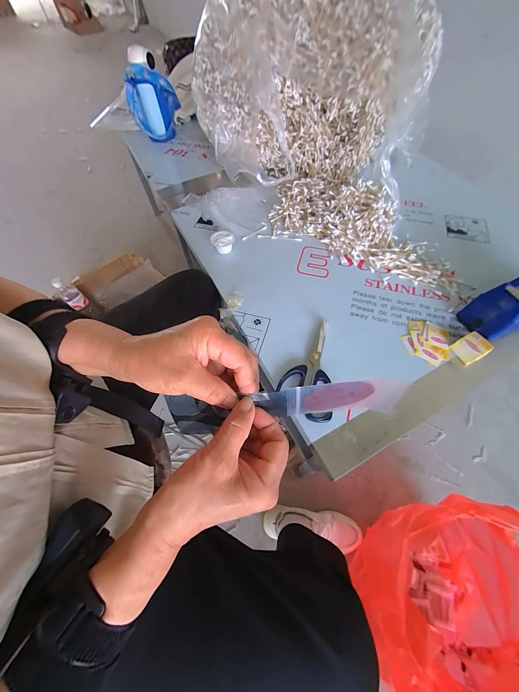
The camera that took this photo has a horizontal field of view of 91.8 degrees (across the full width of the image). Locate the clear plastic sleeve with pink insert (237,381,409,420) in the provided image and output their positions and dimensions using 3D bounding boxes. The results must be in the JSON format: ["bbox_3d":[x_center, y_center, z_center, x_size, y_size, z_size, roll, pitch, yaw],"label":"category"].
[{"bbox_3d":[0.072,0.051,0.237,0.152,0.066,0.009,2,59,-11],"label":"clear plastic sleeve with pink insert"}]

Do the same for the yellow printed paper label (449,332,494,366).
[{"bbox_3d":[0.368,0.002,0.437,0.047,0.022,0.042,-27,63,-13],"label":"yellow printed paper label"}]

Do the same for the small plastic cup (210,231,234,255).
[{"bbox_3d":[-0.084,-0.239,0.584,0.053,0.034,0.046,-7,60,-2],"label":"small plastic cup"}]

